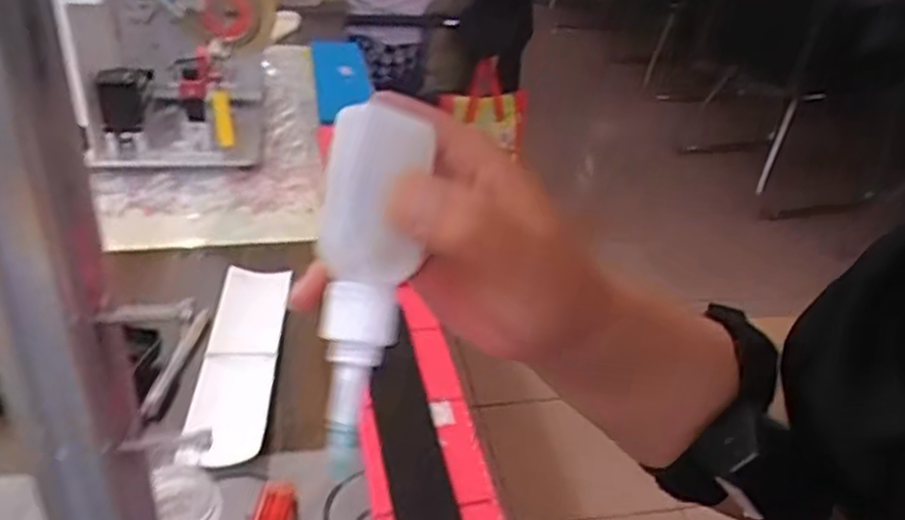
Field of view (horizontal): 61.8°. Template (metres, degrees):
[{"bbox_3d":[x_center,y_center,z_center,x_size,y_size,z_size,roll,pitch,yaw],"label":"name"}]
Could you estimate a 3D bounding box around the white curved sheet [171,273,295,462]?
[{"bbox_3d":[-0.168,0.072,0.603,0.058,0.018,0.233,1,33,-6],"label":"white curved sheet"}]

